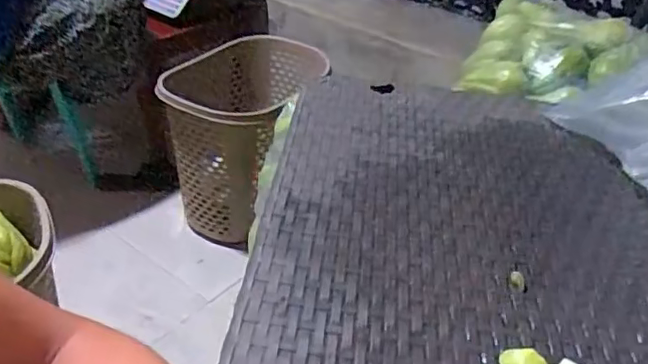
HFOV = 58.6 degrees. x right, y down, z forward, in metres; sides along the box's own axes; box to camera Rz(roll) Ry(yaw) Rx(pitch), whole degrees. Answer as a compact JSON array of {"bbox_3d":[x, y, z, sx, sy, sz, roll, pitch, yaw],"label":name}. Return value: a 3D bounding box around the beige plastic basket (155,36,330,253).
[{"bbox_3d":[-0.182,-0.113,1.511,0.282,0.397,0.392,16,36,14],"label":"beige plastic basket"}]

